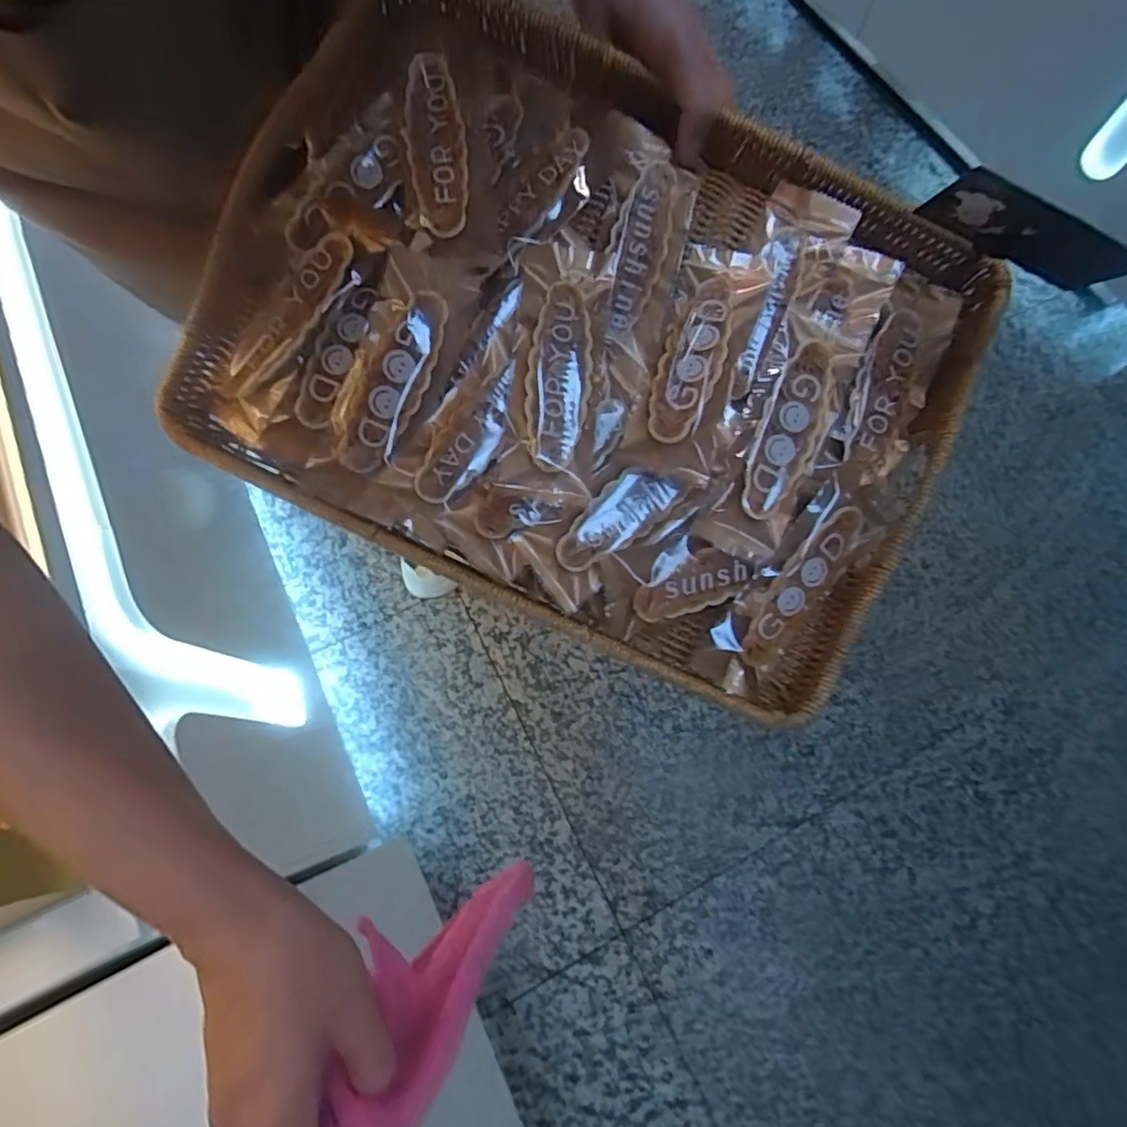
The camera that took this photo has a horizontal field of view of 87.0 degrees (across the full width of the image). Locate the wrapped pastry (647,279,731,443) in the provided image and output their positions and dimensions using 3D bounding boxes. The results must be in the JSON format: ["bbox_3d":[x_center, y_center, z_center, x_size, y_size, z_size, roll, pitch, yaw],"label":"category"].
[{"bbox_3d":[0.071,-0.115,0.331,0.033,0.011,0.100,22,70,1],"label":"wrapped pastry"}]

